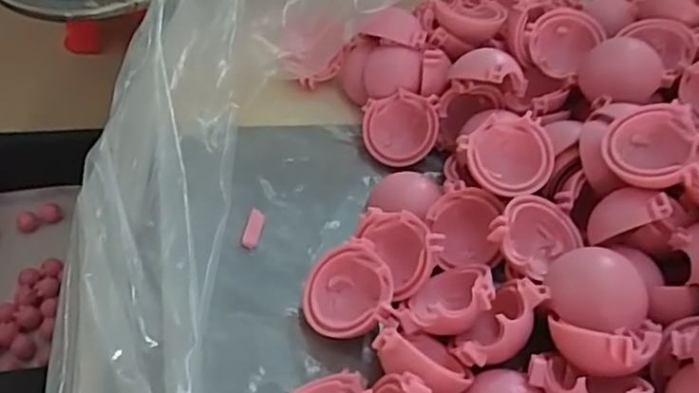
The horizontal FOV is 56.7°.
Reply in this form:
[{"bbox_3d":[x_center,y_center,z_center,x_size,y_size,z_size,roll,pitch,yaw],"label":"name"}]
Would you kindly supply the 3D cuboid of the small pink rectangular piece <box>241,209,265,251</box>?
[{"bbox_3d":[-0.034,0.011,0.228,0.006,0.004,0.017,9,50,1],"label":"small pink rectangular piece"}]

